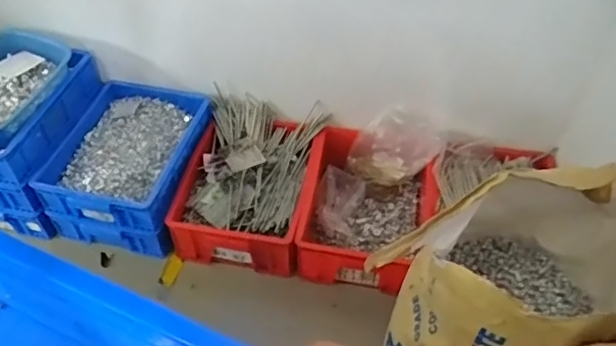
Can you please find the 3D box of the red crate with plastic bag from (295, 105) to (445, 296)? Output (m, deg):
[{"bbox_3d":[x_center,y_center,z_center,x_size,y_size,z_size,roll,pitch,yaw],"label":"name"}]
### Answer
[{"bbox_3d":[0.152,0.058,1.427,0.307,0.240,0.422,11,47,10],"label":"red crate with plastic bag"}]

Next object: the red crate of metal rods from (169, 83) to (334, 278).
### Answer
[{"bbox_3d":[-0.149,0.005,1.519,0.328,0.177,0.494,8,47,7],"label":"red crate of metal rods"}]

